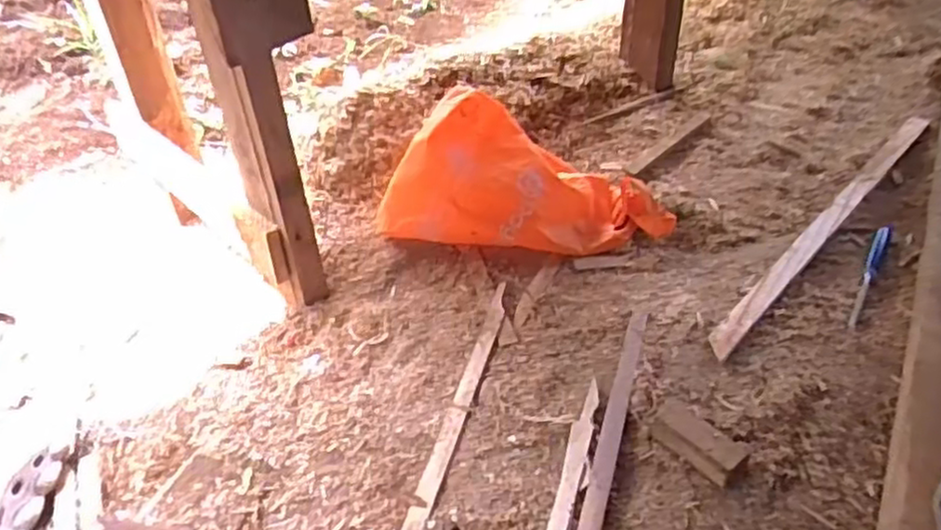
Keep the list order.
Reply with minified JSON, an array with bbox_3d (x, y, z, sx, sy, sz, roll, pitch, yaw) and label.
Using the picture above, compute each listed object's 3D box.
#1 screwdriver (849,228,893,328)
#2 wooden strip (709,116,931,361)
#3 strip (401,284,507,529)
[{"bbox_3d":[0.566,0.009,1.047,0.019,0.016,0.230,20,48,26],"label":"screwdriver"},{"bbox_3d":[0.560,-0.077,1.144,0.713,0.016,0.050,-37,29,-31],"label":"wooden strip"},{"bbox_3d":[-0.021,0.193,0.902,0.025,0.007,0.493,7,44,14],"label":"strip"}]

